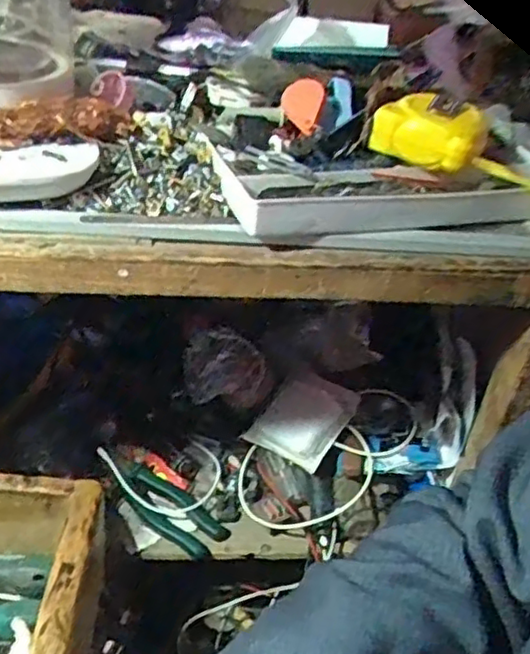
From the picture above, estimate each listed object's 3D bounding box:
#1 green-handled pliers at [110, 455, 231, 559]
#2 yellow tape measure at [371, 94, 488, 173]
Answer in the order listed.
[{"bbox_3d":[-0.112,0.201,0.755,0.151,0.035,0.057,23,40,19],"label":"green-handled pliers"},{"bbox_3d":[0.130,-0.156,0.530,0.081,0.039,0.057,17,39,12],"label":"yellow tape measure"}]

